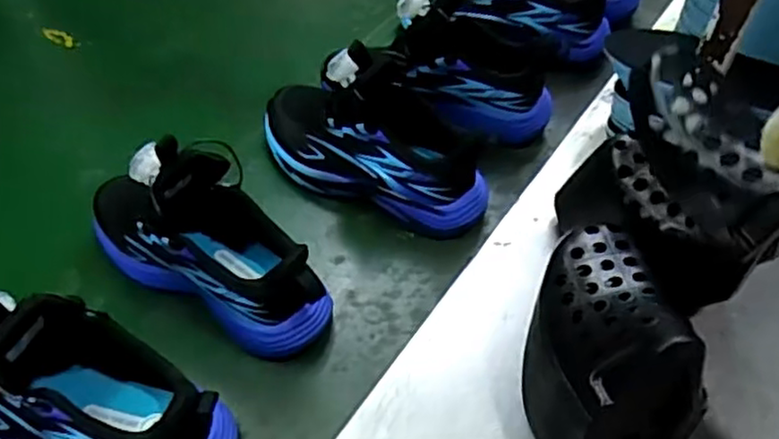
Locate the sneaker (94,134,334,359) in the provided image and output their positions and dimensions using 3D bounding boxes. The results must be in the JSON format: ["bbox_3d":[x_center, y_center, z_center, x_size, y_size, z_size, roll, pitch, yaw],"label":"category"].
[{"bbox_3d":[-0.128,0.007,0.483,0.191,0.133,0.073,28,56,17],"label":"sneaker"}]

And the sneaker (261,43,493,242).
[{"bbox_3d":[-0.009,-0.078,0.555,0.196,0.126,0.084,25,55,15],"label":"sneaker"}]

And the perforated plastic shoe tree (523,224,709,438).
[{"bbox_3d":[0.124,0.080,0.418,0.068,0.127,0.123,-9,54,-10],"label":"perforated plastic shoe tree"}]

